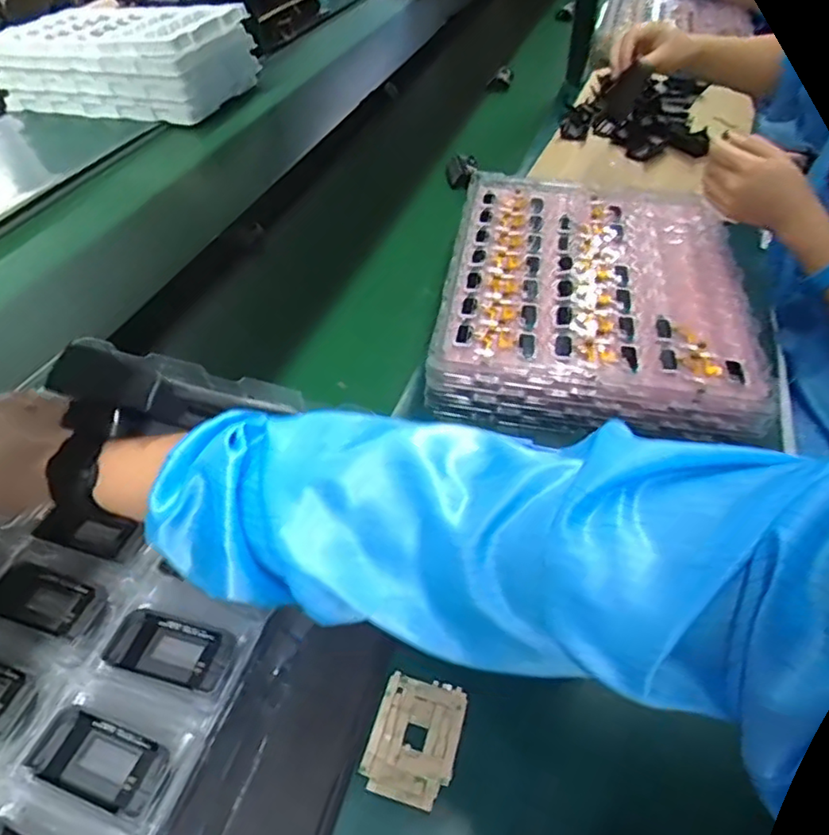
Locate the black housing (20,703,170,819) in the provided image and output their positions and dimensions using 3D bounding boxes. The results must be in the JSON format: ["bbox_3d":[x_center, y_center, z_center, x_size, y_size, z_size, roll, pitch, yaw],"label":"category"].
[{"bbox_3d":[-0.162,0.175,0.325,0.069,0.005,0.034,13,47,15],"label":"black housing"}]

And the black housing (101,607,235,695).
[{"bbox_3d":[-0.150,0.142,0.390,0.075,0.010,0.039,11,46,13],"label":"black housing"}]

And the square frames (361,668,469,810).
[{"bbox_3d":[0.001,0.204,0.403,0.054,0.005,0.073,12,47,14],"label":"square frames"}]

